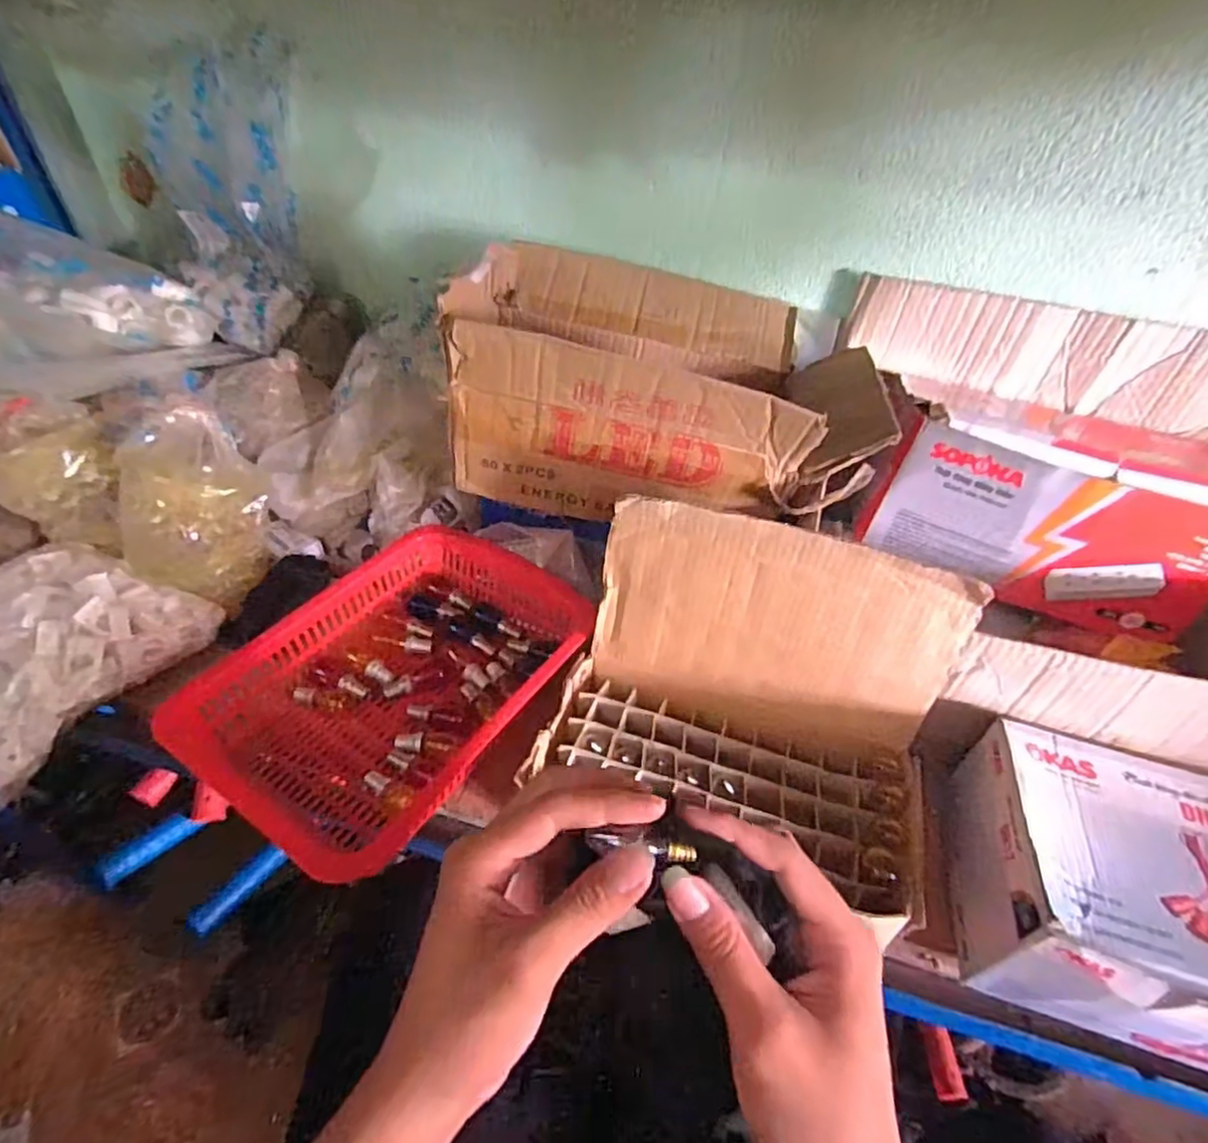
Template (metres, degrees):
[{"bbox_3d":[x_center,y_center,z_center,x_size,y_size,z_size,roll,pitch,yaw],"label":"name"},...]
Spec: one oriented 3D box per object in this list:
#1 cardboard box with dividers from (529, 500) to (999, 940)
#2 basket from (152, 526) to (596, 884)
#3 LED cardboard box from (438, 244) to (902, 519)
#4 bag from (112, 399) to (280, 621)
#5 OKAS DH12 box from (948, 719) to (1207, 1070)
[{"bbox_3d":[0.097,0.088,0.428,0.262,0.191,0.160,19,47,13],"label":"cardboard box with dividers"},{"bbox_3d":[-0.160,0.086,0.516,0.216,0.064,0.278,27,50,20],"label":"basket"},{"bbox_3d":[0.053,-0.150,0.545,0.336,0.145,0.186,8,46,2],"label":"LED cardboard box"},{"bbox_3d":[-0.362,-0.055,0.560,0.083,0.150,0.108,19,47,13],"label":"bag"},{"bbox_3d":[0.341,0.200,0.398,0.191,0.090,0.155,16,47,10],"label":"OKAS DH12 box"}]

